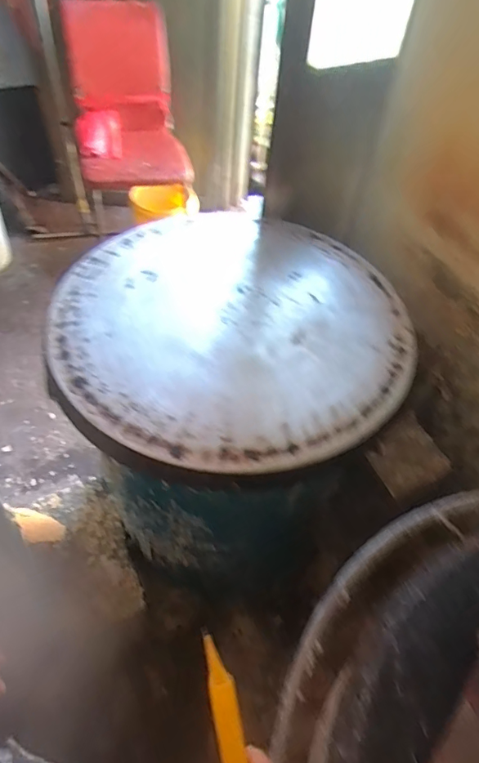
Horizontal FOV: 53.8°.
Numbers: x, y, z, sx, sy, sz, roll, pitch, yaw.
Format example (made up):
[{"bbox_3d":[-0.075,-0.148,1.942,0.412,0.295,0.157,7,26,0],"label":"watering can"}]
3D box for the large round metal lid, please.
[{"bbox_3d":[-0.012,-0.121,0.844,0.592,0.041,0.619,2,51,-3],"label":"large round metal lid"}]

